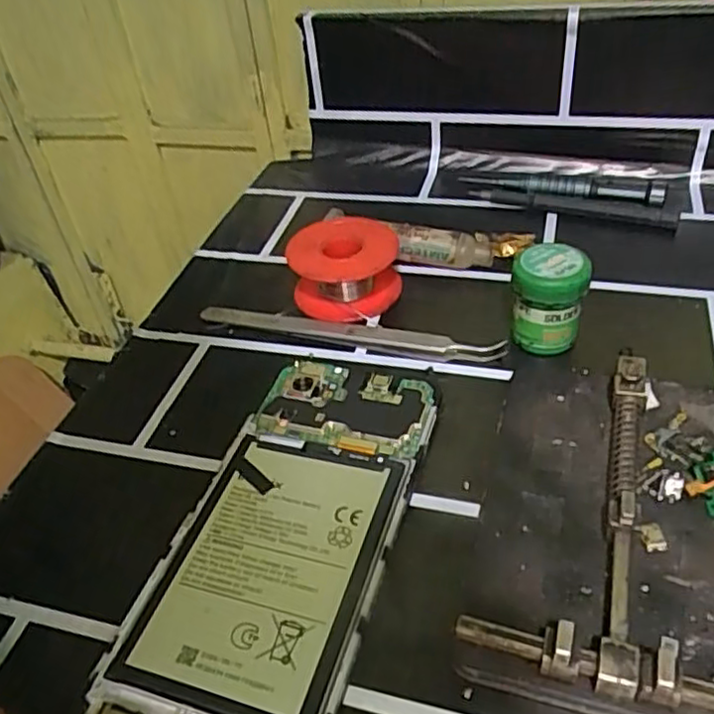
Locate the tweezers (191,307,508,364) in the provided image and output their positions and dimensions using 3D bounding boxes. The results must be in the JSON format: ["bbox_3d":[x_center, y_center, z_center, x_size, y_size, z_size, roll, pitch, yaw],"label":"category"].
[{"bbox_3d":[-0.008,-0.012,0.307,0.146,0.008,0.010,10,44,19],"label":"tweezers"}]

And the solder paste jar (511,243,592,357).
[{"bbox_3d":[0.080,-0.024,0.283,0.029,0.040,0.025,7,43,15],"label":"solder paste jar"}]

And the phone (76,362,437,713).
[{"bbox_3d":[-0.025,0.061,0.230,0.072,0.008,0.159,9,44,18],"label":"phone"}]

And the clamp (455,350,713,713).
[{"bbox_3d":[0.087,0.048,0.219,0.087,0.024,0.131,8,44,17],"label":"clamp"}]

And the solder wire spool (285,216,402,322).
[{"bbox_3d":[-0.006,-0.042,0.326,0.052,0.028,0.051,-4,42,4],"label":"solder wire spool"}]

